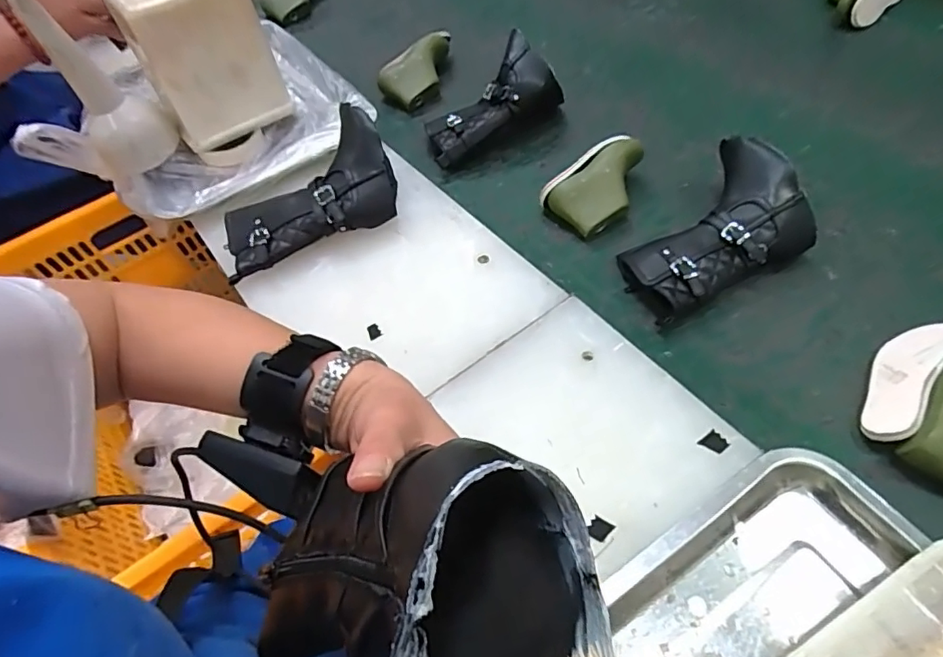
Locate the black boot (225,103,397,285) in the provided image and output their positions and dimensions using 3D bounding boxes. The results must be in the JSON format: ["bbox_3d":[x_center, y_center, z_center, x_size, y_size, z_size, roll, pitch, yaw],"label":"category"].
[{"bbox_3d":[-0.171,-0.132,0.578,0.202,0.067,0.114,-35,57,-4],"label":"black boot"}]

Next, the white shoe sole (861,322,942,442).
[{"bbox_3d":[0.363,0.040,0.459,0.127,0.008,0.052,-48,19,-18],"label":"white shoe sole"}]

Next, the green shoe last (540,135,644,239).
[{"bbox_3d":[0.150,-0.166,0.622,0.120,0.054,0.076,-33,58,-20],"label":"green shoe last"}]

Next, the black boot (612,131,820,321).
[{"bbox_3d":[0.252,-0.098,0.559,0.216,0.068,0.132,-33,58,-20],"label":"black boot"}]

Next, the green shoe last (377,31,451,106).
[{"bbox_3d":[-0.082,-0.383,0.808,0.057,0.056,0.150,16,55,15],"label":"green shoe last"}]

